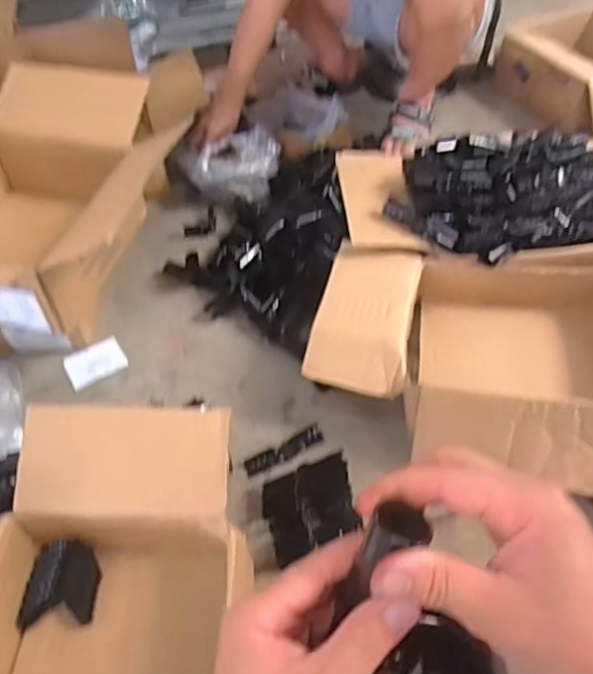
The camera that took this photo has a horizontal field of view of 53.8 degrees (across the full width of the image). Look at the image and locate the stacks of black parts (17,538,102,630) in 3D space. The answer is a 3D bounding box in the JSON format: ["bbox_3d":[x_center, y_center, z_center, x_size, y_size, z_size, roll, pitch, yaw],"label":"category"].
[{"bbox_3d":[-0.303,0.320,0.759,0.089,0.036,0.106,1,53,2],"label":"stacks of black parts"}]

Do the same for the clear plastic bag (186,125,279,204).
[{"bbox_3d":[-0.116,-0.356,1.226,0.196,0.122,0.092,-27,57,-18],"label":"clear plastic bag"}]

